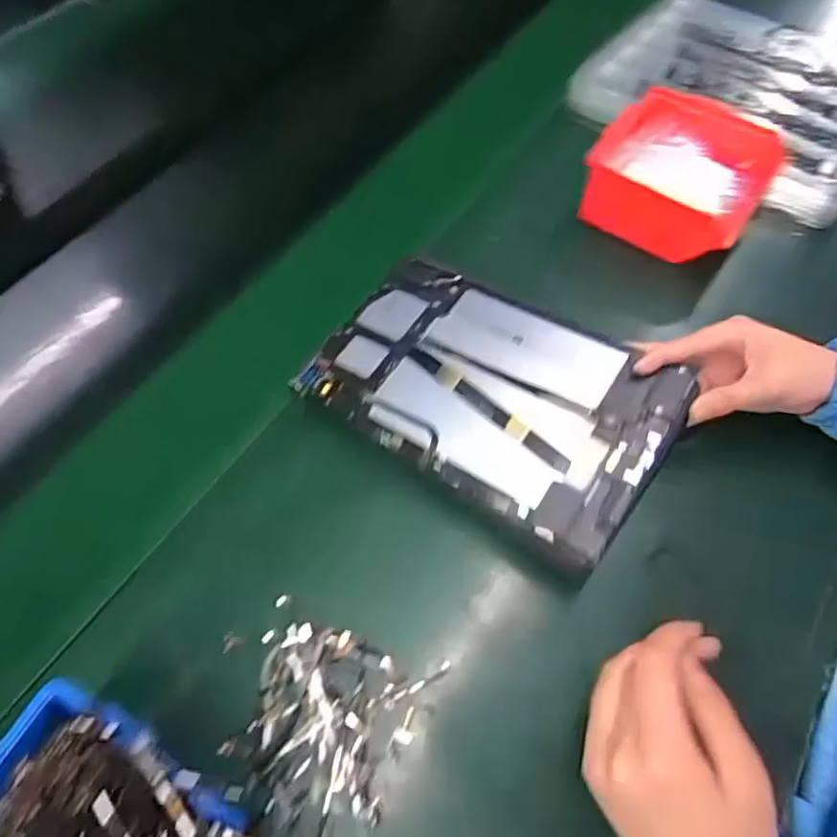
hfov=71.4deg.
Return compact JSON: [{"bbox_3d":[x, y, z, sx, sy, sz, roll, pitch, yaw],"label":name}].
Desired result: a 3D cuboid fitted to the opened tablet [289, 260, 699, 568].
[{"bbox_3d":[0.049,-0.024,0.412,0.244,0.010,0.151,29,68,22],"label":"opened tablet"}]

